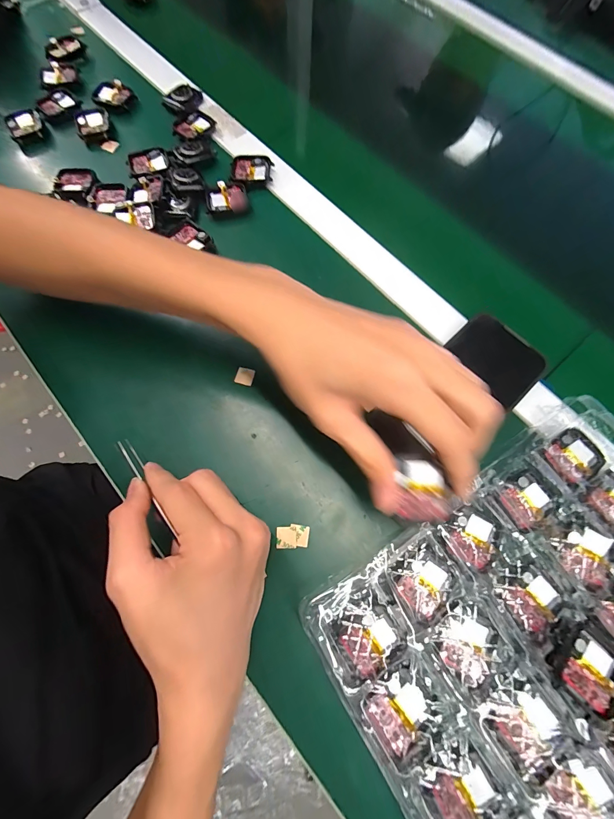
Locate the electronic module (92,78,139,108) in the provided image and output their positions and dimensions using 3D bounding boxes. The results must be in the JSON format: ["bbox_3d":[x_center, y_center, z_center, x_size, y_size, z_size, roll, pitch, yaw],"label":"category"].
[{"bbox_3d":[-0.235,-0.382,0.397,0.047,0.021,0.031,-24,74,-9],"label":"electronic module"}]

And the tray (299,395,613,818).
[{"bbox_3d":[0.184,0.168,0.211,0.283,0.024,0.262,-31,76,-11],"label":"tray"}]

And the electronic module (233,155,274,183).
[{"bbox_3d":[-0.061,-0.267,0.362,0.045,0.011,0.036,-5,72,-4],"label":"electronic module"}]

